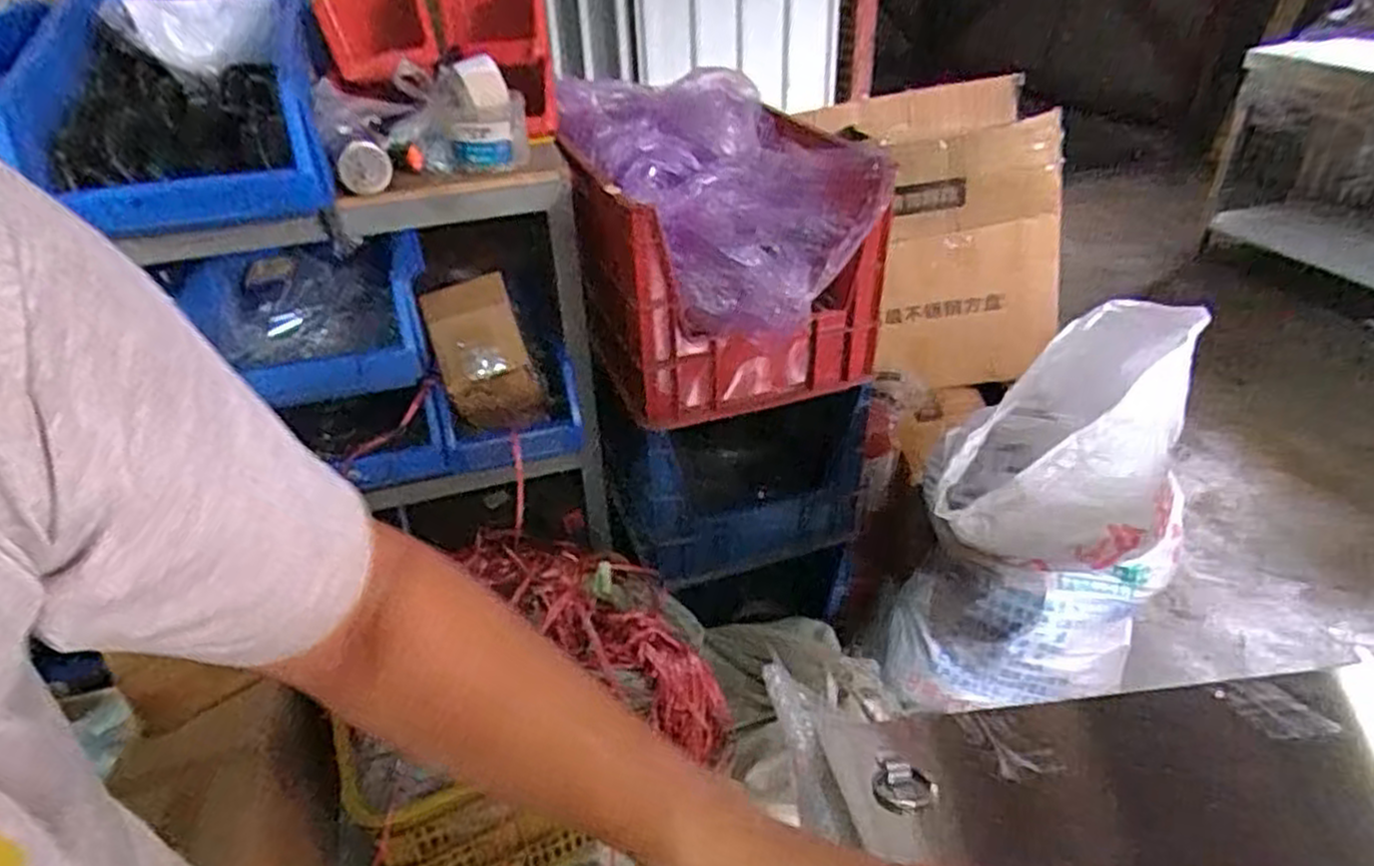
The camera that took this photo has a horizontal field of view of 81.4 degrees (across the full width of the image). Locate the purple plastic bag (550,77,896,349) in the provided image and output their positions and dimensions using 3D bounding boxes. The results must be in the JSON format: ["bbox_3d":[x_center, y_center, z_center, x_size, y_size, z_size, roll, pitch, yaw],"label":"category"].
[{"bbox_3d":[0.031,-0.372,1.246,0.325,0.253,0.614,-18,37,-22],"label":"purple plastic bag"}]

